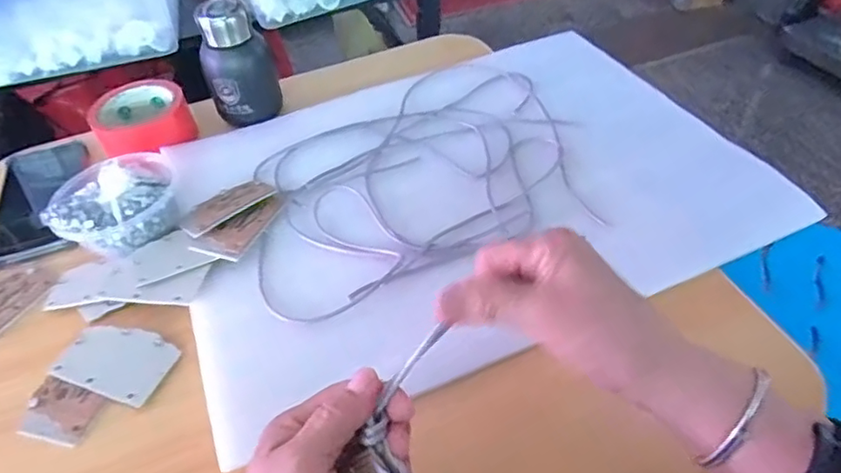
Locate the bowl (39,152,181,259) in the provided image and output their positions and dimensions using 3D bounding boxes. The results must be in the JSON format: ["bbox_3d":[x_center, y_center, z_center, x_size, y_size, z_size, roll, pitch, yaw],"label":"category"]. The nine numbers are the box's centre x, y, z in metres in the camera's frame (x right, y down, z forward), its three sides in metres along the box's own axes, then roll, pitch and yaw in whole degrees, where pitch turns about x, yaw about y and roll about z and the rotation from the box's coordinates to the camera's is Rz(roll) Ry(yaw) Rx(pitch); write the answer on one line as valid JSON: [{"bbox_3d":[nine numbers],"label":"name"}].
[{"bbox_3d":[-0.273,-0.038,0.513,0.097,0.054,0.101,-3,47,3],"label":"bowl"}]

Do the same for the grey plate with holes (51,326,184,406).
[{"bbox_3d":[-0.231,0.094,0.440,0.084,0.004,0.054,13,49,13],"label":"grey plate with holes"}]

